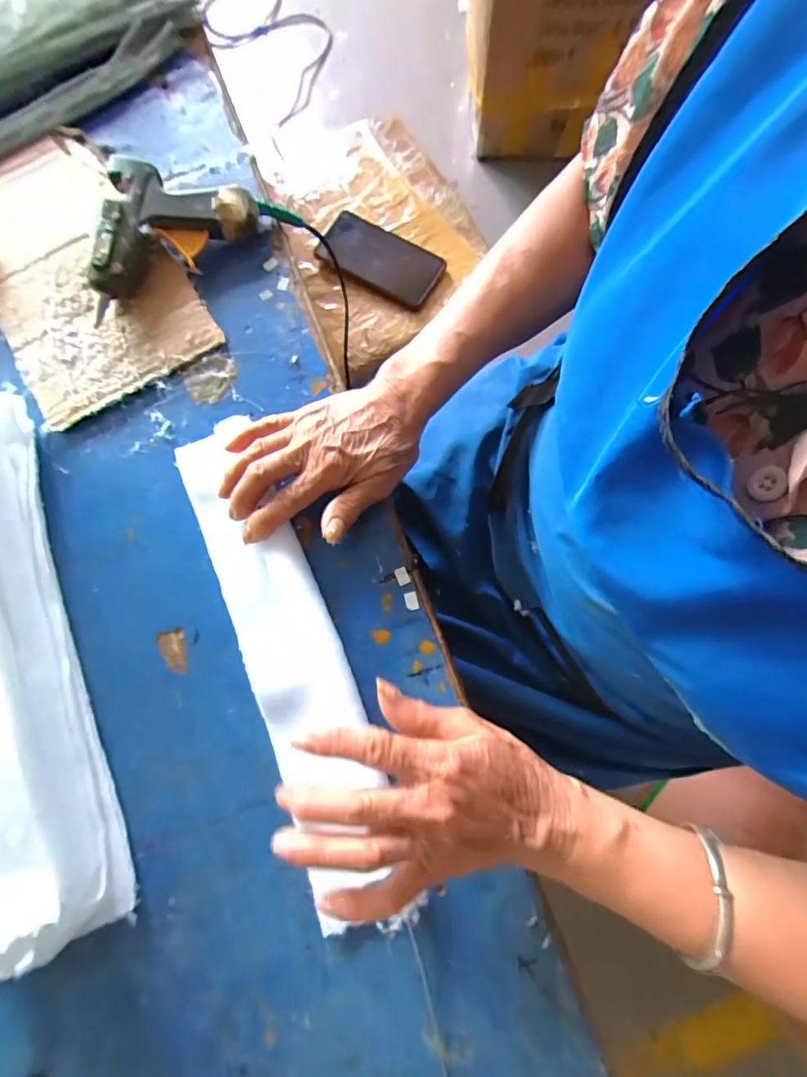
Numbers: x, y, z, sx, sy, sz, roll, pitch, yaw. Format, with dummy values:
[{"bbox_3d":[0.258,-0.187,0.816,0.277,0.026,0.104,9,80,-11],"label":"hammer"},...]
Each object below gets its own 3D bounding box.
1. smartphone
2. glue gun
[{"bbox_3d":[-0.034,-0.377,0.612,0.170,0.015,0.084,30,81,6],"label":"smartphone"},{"bbox_3d":[-0.203,-0.251,0.365,0.153,0.034,0.092,-38,81,-6],"label":"glue gun"}]

